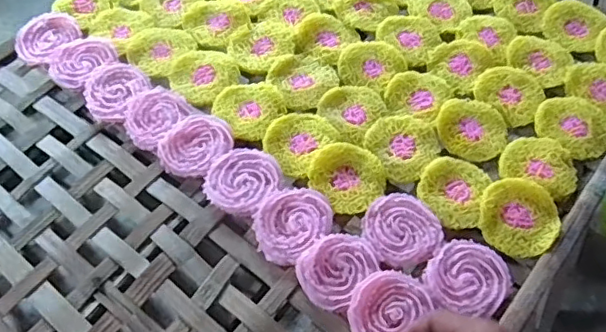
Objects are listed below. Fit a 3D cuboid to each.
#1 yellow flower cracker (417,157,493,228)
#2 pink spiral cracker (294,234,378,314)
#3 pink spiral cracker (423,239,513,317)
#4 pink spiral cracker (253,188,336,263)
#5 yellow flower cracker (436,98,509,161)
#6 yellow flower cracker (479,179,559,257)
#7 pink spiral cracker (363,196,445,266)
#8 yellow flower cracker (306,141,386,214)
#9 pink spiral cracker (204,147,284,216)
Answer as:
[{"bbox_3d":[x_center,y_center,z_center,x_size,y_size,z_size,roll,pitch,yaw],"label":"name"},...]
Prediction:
[{"bbox_3d":[0.151,0.024,0.585,0.065,0.010,0.075,20,59,12],"label":"yellow flower cracker"},{"bbox_3d":[0.031,0.093,0.535,0.057,0.018,0.073,37,64,20],"label":"pink spiral cracker"},{"bbox_3d":[0.154,0.102,0.542,0.078,0.010,0.069,8,58,4],"label":"pink spiral cracker"},{"bbox_3d":[-0.011,0.052,0.557,0.080,0.008,0.064,-36,65,-21],"label":"pink spiral cracker"},{"bbox_3d":[0.183,-0.042,0.627,0.076,0.015,0.074,0,57,-1],"label":"yellow flower cracker"},{"bbox_3d":[0.213,0.050,0.573,0.076,0.019,0.076,0,57,-1],"label":"yellow flower cracker"},{"bbox_3d":[0.095,0.061,0.561,0.069,0.008,0.072,-34,64,-20],"label":"pink spiral cracker"},{"bbox_3d":[0.045,0.009,0.589,0.078,0.009,0.073,0,57,-1],"label":"yellow flower cracker"},{"bbox_3d":[-0.061,0.013,0.579,0.069,0.008,0.073,40,65,22],"label":"pink spiral cracker"}]

